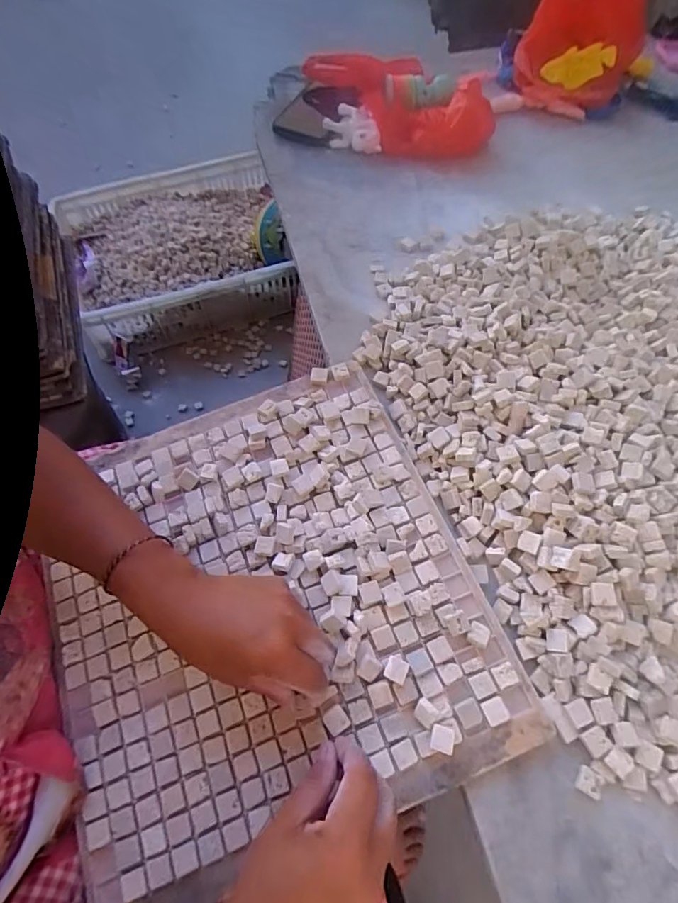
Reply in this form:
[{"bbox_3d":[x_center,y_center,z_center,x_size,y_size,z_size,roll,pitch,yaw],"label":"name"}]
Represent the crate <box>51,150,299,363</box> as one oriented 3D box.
[{"bbox_3d":[-0.340,-0.457,1.100,0.477,0.192,0.386,-17,63,-10],"label":"crate"}]

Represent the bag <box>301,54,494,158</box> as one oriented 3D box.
[{"bbox_3d":[0.076,-0.488,0.676,0.283,0.049,0.128,23,64,11],"label":"bag"}]

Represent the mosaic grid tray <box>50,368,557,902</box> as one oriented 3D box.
[{"bbox_3d":[-0.060,0.109,0.389,0.312,0.035,0.340,-19,66,-11],"label":"mosaic grid tray"}]

